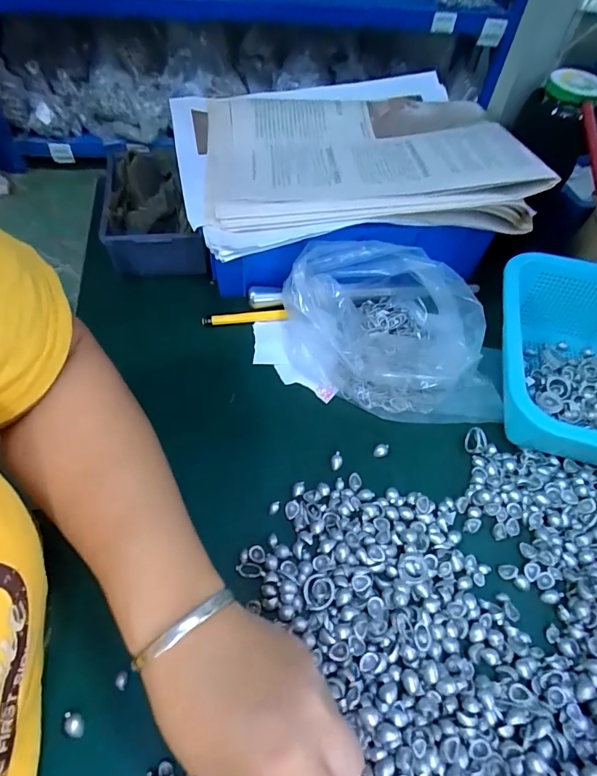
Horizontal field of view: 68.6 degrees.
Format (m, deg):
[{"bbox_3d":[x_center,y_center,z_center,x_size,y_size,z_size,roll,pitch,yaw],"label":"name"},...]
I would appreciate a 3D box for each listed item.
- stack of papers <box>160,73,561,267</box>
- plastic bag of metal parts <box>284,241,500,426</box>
[{"bbox_3d":[0.037,-0.226,0.404,0.292,0.040,0.243,-8,56,-9],"label":"stack of papers"},{"bbox_3d":[0.079,-0.048,0.371,0.166,0.073,0.149,-8,56,-9],"label":"plastic bag of metal parts"}]

